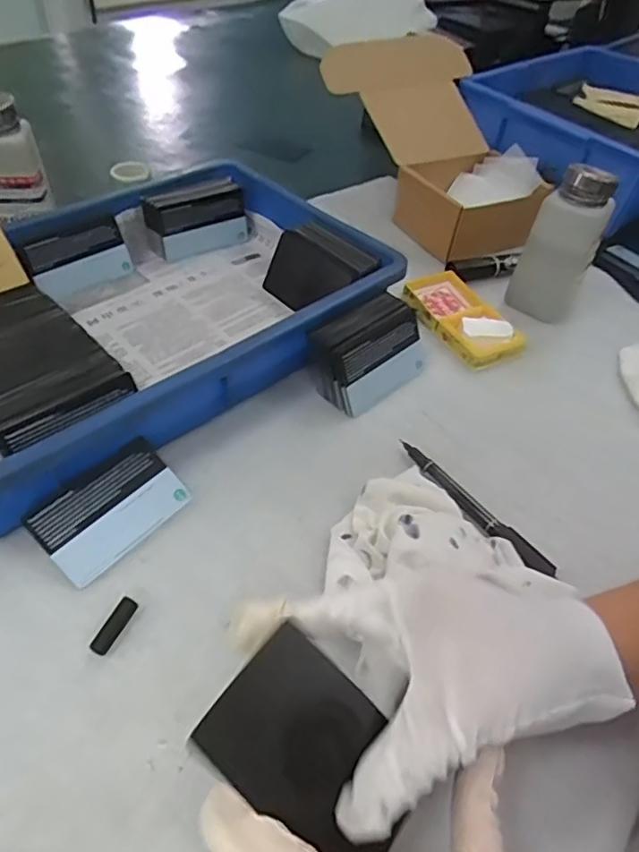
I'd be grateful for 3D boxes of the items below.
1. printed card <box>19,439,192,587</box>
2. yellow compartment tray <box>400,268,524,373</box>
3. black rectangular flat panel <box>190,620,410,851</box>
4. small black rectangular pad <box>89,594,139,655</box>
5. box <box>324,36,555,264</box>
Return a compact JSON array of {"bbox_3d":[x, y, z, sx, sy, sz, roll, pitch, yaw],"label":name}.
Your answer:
[{"bbox_3d":[-0.125,0.049,0.345,0.053,0.005,0.085,50,55,-1],"label":"printed card"},{"bbox_3d":[0.126,-0.095,0.508,0.058,0.023,0.119,-20,53,-22],"label":"yellow compartment tray"},{"bbox_3d":[0.000,0.113,0.203,0.076,0.009,0.050,45,57,-5],"label":"black rectangular flat panel"},{"bbox_3d":[-0.109,0.107,0.305,0.009,0.010,0.030,24,50,15],"label":"small black rectangular pad"},{"bbox_3d":[0.136,-0.298,0.604,0.171,0.124,0.227,-23,54,-24],"label":"box"}]

